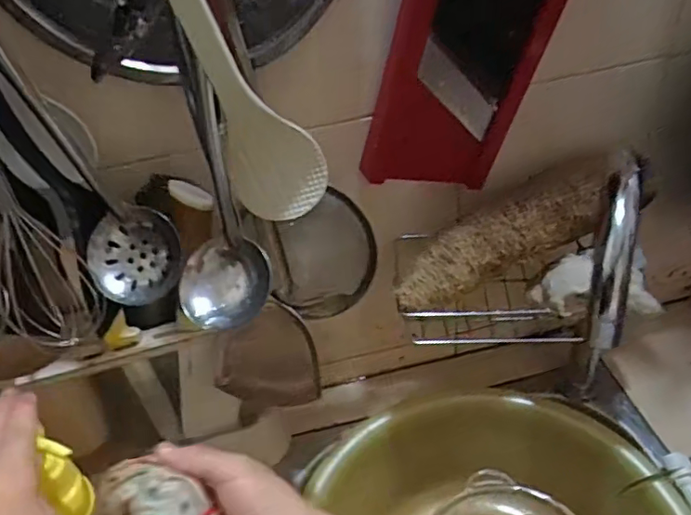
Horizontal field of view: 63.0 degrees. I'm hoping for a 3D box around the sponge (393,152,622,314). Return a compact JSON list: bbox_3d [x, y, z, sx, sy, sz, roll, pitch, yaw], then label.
[{"bbox_3d":[0.138,-0.023,0.504,0.209,0.054,0.066,-31,42,0],"label":"sponge"}]

